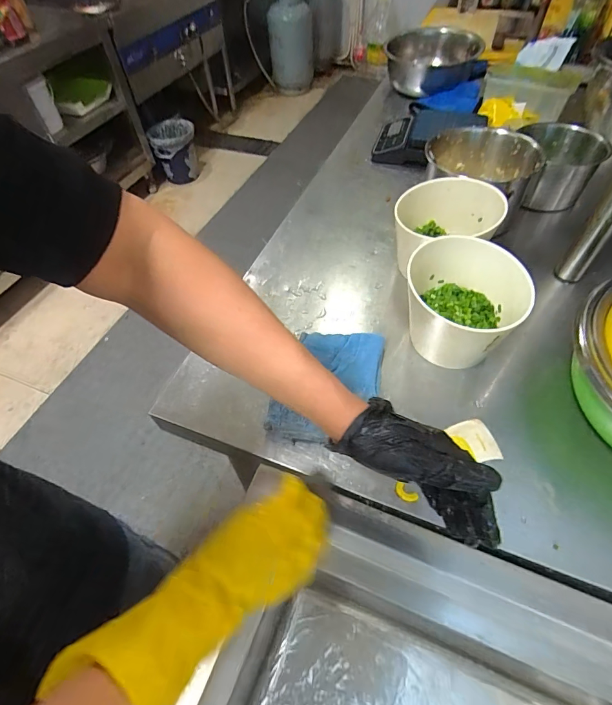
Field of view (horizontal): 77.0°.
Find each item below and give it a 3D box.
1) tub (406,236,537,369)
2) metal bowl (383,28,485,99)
[{"bbox_3d":[0.185,-0.056,0.488,0.140,0.113,0.128,-2,53,2],"label":"tub"},{"bbox_3d":[0.317,-0.731,1.000,0.244,0.113,0.225,12,55,12],"label":"metal bowl"}]

